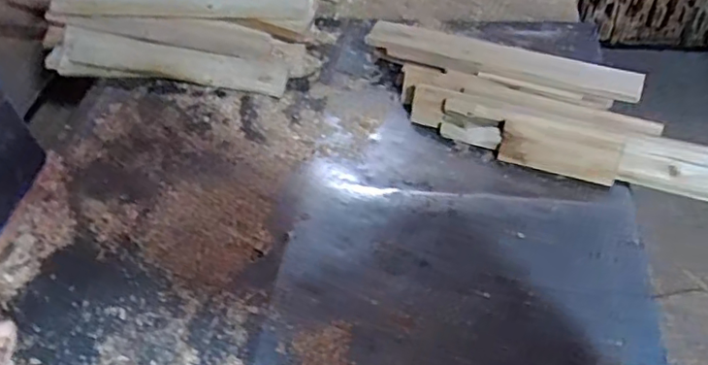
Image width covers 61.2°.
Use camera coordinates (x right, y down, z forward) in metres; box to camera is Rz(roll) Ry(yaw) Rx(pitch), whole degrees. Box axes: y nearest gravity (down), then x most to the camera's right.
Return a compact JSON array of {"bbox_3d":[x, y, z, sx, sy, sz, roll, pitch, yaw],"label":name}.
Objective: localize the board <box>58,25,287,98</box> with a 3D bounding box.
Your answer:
[{"bbox_3d":[-0.366,-0.242,1.199,0.475,0.025,0.070,12,84,5],"label":"board"}]

